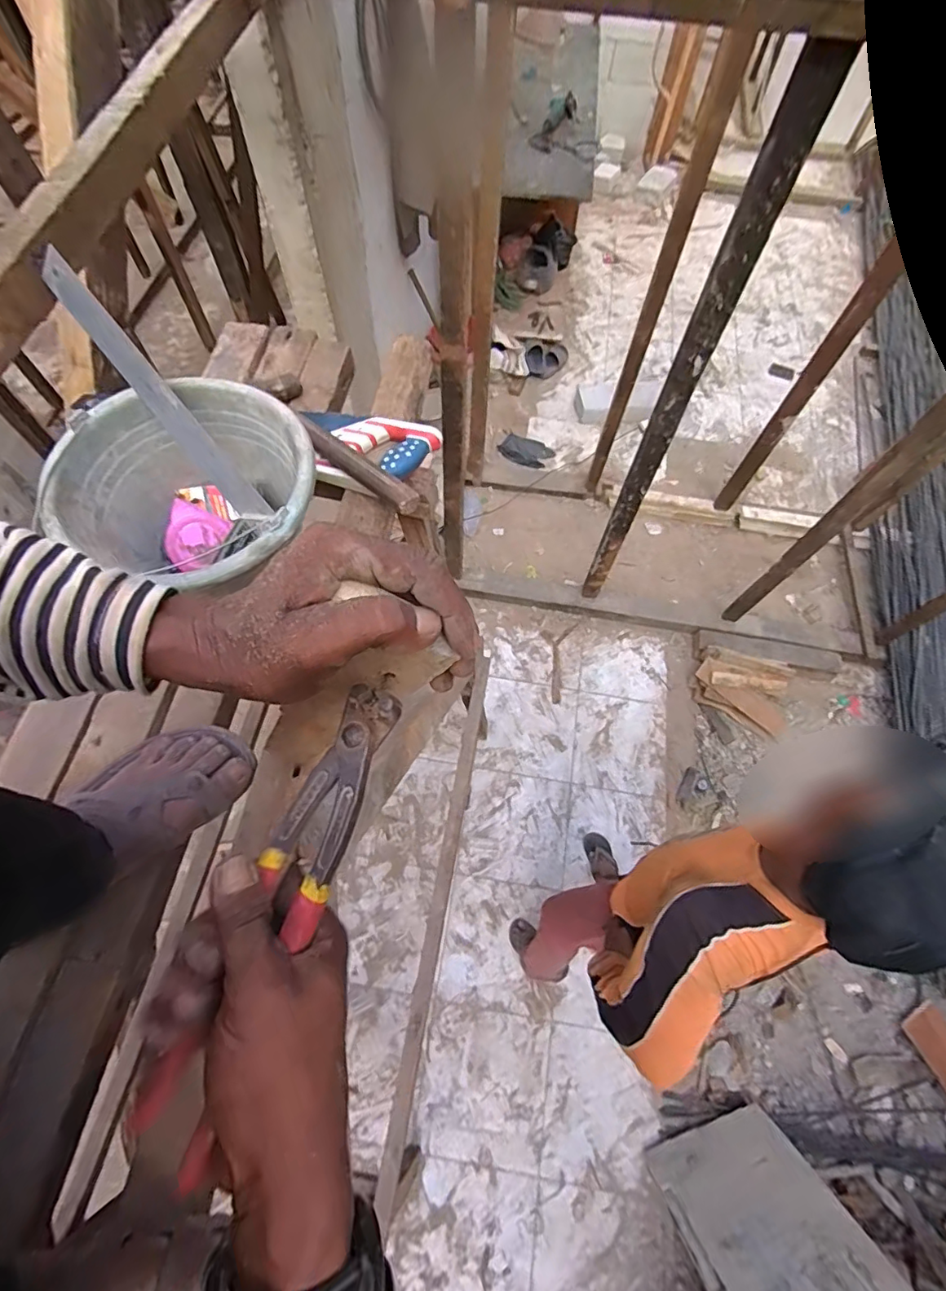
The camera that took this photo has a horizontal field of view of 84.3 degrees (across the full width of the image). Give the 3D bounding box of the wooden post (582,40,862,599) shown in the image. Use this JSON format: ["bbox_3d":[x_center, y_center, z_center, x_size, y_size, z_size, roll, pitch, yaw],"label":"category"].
[{"bbox_3d":[0.526,-0.578,1.529,0.084,1.588,0.085,27,69,11],"label":"wooden post"}]

